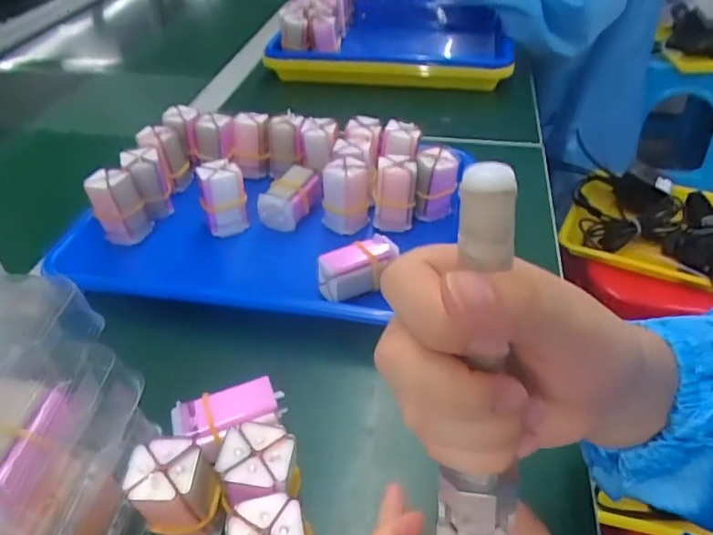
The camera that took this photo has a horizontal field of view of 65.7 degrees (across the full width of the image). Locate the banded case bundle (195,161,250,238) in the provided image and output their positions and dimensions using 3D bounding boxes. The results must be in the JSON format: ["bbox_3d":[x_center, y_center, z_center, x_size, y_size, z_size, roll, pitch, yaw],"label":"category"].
[{"bbox_3d":[-0.114,-0.059,0.476,0.036,0.061,0.025,-12,41,-11],"label":"banded case bundle"}]

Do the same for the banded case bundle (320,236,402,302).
[{"bbox_3d":[0.002,0.001,0.418,0.060,0.026,0.030,-24,45,-23],"label":"banded case bundle"}]

